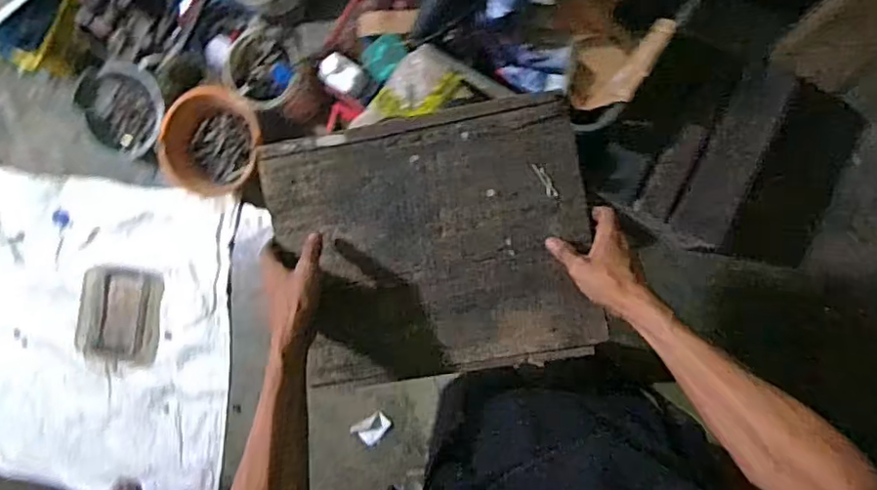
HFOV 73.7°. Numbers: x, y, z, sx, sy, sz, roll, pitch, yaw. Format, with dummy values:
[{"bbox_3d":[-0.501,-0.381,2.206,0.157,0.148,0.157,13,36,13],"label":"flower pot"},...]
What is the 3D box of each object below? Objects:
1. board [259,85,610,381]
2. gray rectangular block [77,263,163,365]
[{"bbox_3d":[-0.010,0.000,0.648,0.341,0.021,0.279,-9,86,8],"label":"board"},{"bbox_3d":[-0.850,0.187,1.564,0.225,0.035,0.251,4,88,9],"label":"gray rectangular block"}]

